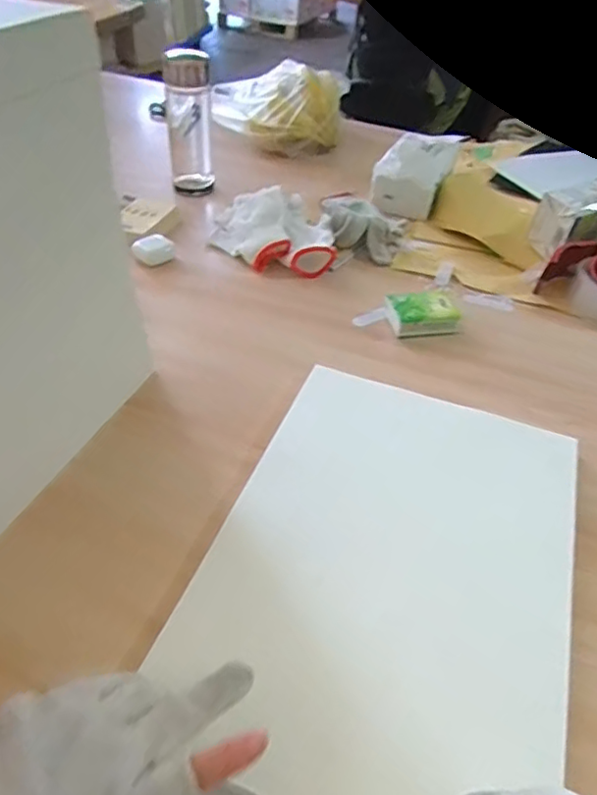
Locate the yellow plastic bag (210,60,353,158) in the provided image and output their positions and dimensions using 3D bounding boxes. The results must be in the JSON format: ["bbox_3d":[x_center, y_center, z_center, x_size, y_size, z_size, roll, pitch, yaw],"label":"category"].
[{"bbox_3d":[-0.050,-0.522,1.063,0.248,0.114,0.149,21,45,16],"label":"yellow plastic bag"}]

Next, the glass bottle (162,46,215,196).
[{"bbox_3d":[-0.158,-0.394,0.870,0.065,0.193,0.064,-4,44,-9],"label":"glass bottle"}]

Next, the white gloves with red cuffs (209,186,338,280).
[{"bbox_3d":[-0.037,-0.229,0.809,0.164,0.054,0.168,0,43,-5],"label":"white gloves with red cuffs"}]

